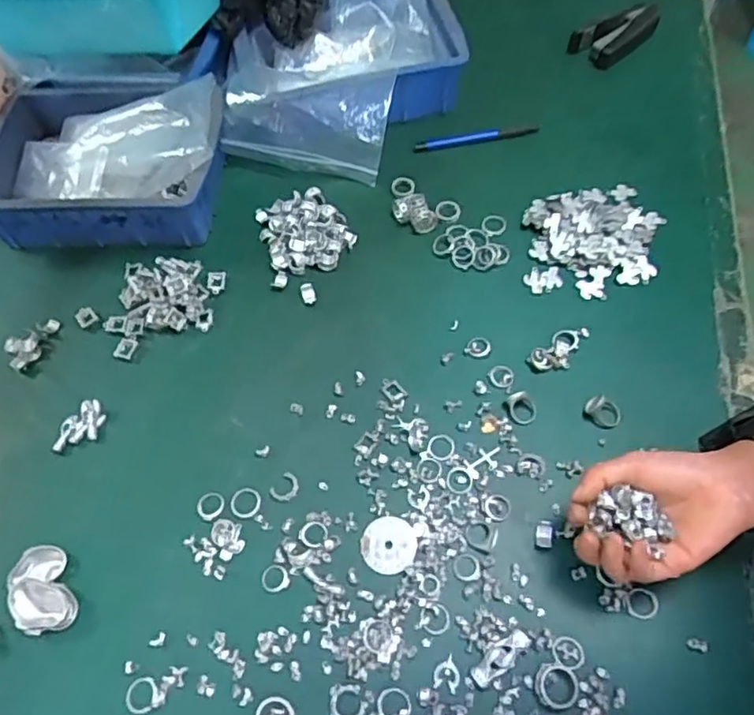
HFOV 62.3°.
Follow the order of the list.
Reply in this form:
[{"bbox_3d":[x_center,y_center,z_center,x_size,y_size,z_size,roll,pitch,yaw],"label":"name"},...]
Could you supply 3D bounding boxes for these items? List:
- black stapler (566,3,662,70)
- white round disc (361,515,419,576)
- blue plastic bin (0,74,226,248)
[{"bbox_3d":[0.308,-0.415,0.801,0.123,0.039,0.060,-38,64,-18],"label":"black stapler"},{"bbox_3d":[0.009,0.145,0.485,0.042,0.004,0.042,-1,59,2],"label":"white round disc"},{"bbox_3d":[-0.296,-0.213,0.674,0.262,0.092,0.185,-2,59,2],"label":"blue plastic bin"}]

